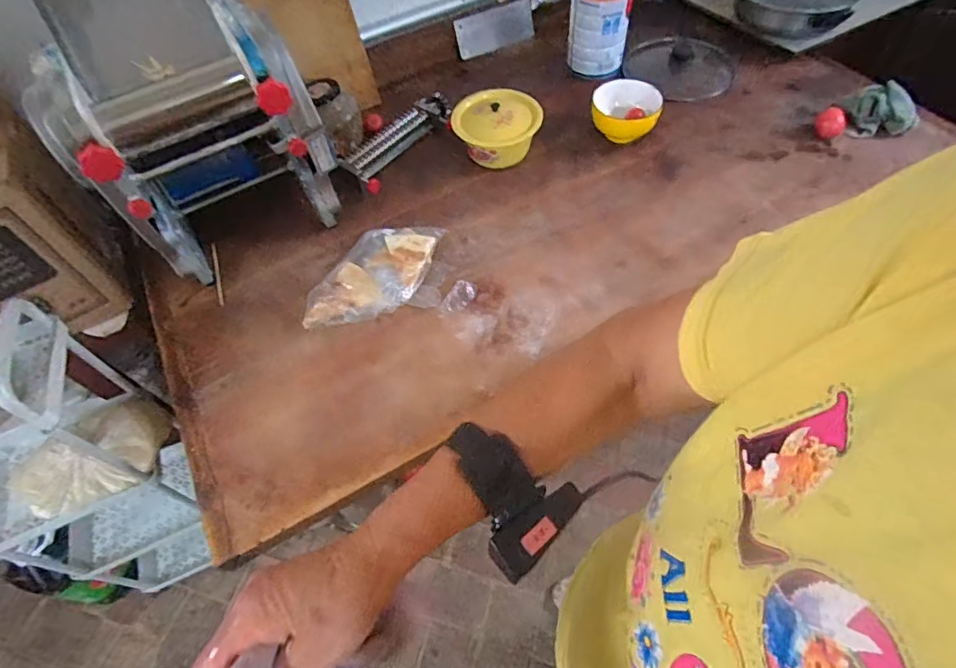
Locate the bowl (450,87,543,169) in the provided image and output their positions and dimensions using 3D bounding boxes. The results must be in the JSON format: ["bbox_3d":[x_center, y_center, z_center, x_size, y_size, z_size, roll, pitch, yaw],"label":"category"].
[{"bbox_3d":[0.039,-0.404,1.013,0.163,0.093,0.150,-2,55,3],"label":"bowl"}]

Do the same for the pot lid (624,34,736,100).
[{"bbox_3d":[0.449,-0.599,1.145,0.229,0.044,0.225,-2,55,3],"label":"pot lid"}]

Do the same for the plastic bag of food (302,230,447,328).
[{"bbox_3d":[-0.175,-0.106,0.890,0.166,0.036,0.248,14,58,13],"label":"plastic bag of food"}]

